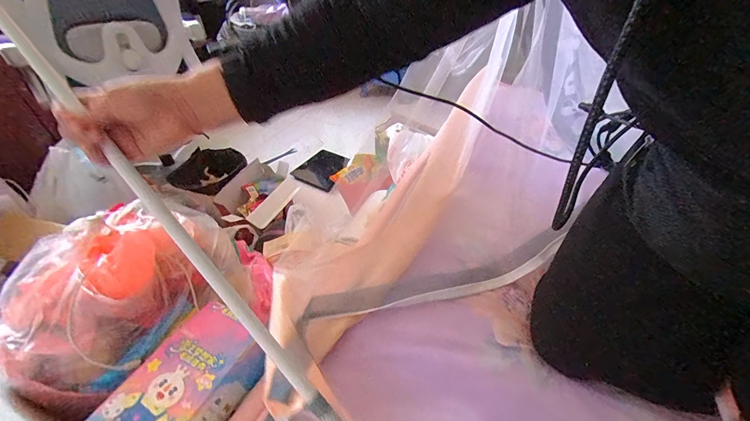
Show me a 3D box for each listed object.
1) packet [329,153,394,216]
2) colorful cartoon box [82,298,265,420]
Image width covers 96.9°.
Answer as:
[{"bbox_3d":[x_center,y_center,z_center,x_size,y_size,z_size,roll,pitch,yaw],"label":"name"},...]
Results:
[{"bbox_3d":[-0.052,-0.110,1.195,0.193,0.029,0.158,-39,81,-10],"label":"packet"},{"bbox_3d":[-0.260,0.247,0.458,0.127,0.069,0.206,19,46,22],"label":"colorful cartoon box"}]

